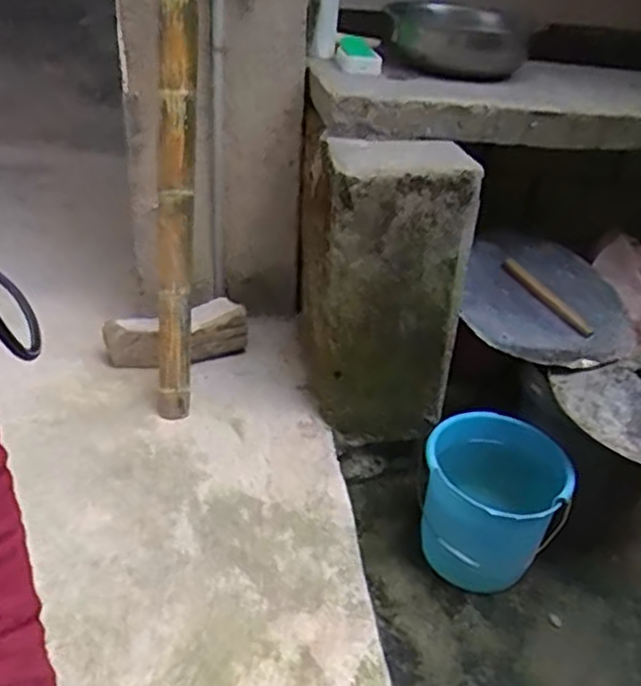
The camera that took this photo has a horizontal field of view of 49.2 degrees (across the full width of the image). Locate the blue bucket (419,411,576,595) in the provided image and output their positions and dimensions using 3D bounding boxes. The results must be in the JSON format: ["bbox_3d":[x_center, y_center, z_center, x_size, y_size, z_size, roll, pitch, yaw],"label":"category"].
[{"bbox_3d":[0.342,0.321,1.412,0.275,0.227,0.281,14,31,17],"label":"blue bucket"}]

